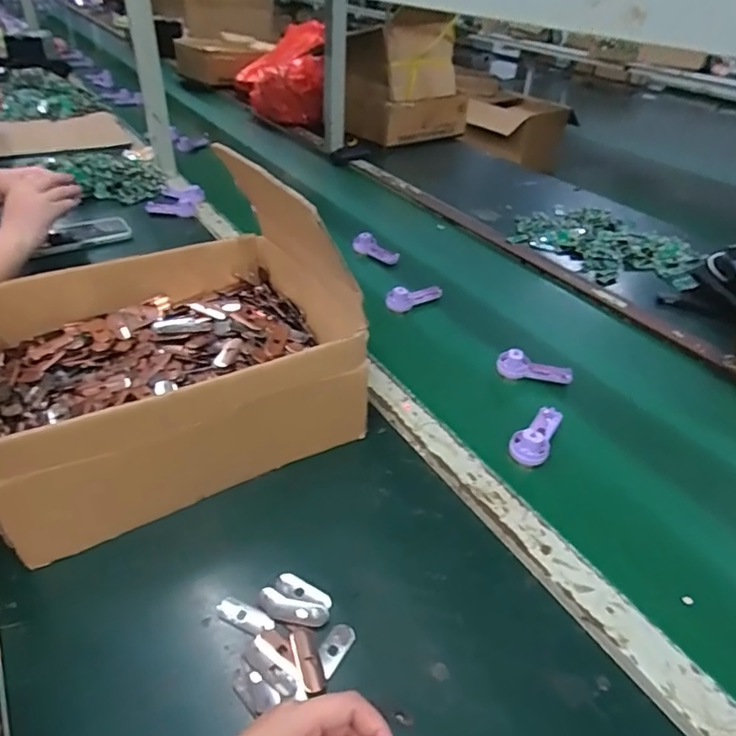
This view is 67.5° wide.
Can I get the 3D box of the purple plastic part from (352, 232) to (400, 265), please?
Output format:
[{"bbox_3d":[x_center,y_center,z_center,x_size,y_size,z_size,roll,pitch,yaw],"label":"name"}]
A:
[{"bbox_3d":[0.014,-0.210,0.986,0.090,0.024,0.038,34,47,17],"label":"purple plastic part"}]

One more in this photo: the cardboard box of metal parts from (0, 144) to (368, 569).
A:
[{"bbox_3d":[-0.211,-0.007,0.611,0.383,0.138,0.301,-18,42,-23],"label":"cardboard box of metal parts"}]

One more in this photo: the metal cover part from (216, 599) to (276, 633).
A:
[{"bbox_3d":[-0.100,0.203,0.450,0.048,0.004,0.017,17,41,18],"label":"metal cover part"}]

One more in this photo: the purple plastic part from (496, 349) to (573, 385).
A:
[{"bbox_3d":[0.219,-0.002,0.721,0.096,0.029,0.027,6,38,6],"label":"purple plastic part"}]

